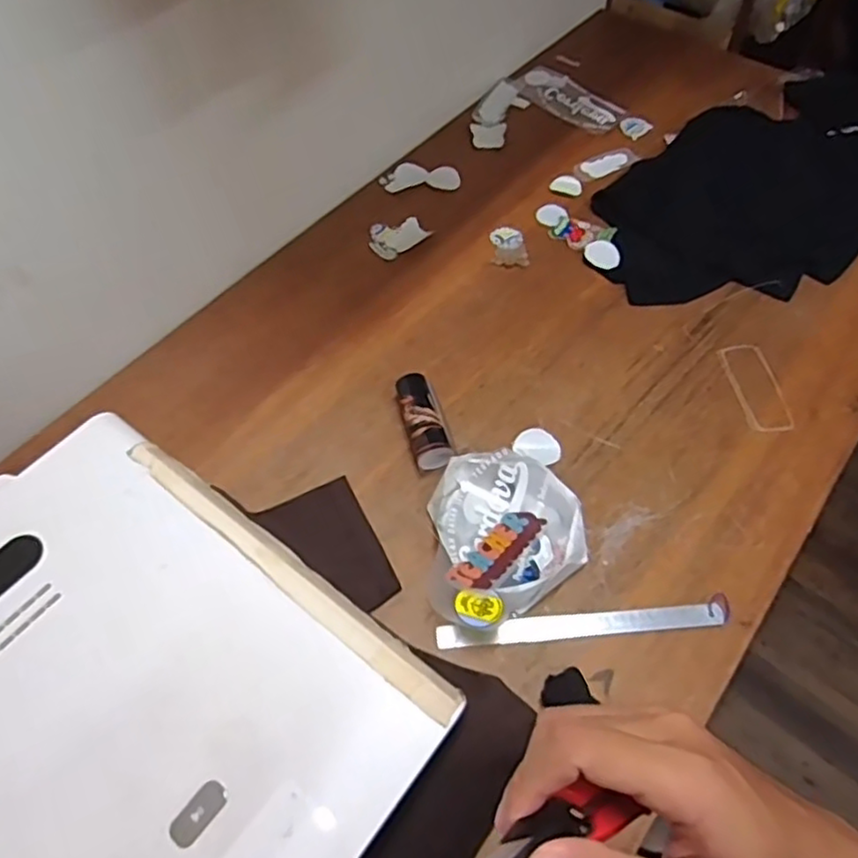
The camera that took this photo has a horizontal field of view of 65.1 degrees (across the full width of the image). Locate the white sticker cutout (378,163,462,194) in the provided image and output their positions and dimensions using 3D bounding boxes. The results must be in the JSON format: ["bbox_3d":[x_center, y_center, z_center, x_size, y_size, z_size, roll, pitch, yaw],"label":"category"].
[{"bbox_3d":[-0.016,-0.465,1.239,0.143,0.007,0.070,-1,65,5],"label":"white sticker cutout"}]

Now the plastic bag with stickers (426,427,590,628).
[{"bbox_3d":[0.091,0.114,0.836,0.189,0.048,0.251,-7,58,-3],"label":"plastic bag with stickers"}]

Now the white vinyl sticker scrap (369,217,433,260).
[{"bbox_3d":[-0.057,-0.334,1.156,0.096,0.010,0.081,-34,63,-18],"label":"white vinyl sticker scrap"}]

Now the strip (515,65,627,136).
[{"bbox_3d":[0.281,-0.678,1.380,0.102,0.012,0.248,-34,63,-14],"label":"strip"}]

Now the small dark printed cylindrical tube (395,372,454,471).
[{"bbox_3d":[-0.007,-0.014,0.922,0.056,0.037,0.150,-14,58,-7],"label":"small dark printed cylindrical tube"}]

